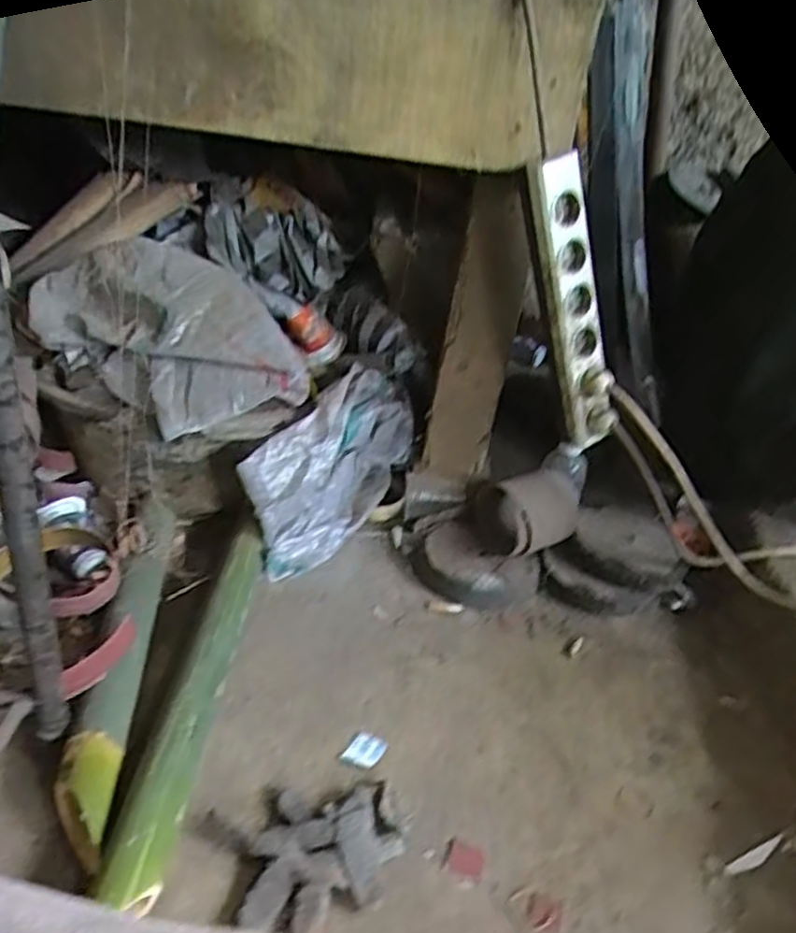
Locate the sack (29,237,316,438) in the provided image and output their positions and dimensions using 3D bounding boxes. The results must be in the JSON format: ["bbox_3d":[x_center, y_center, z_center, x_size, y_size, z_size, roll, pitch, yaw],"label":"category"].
[{"bbox_3d":[-0.276,-0.163,0.882,0.320,0.139,0.192,30,38,32],"label":"sack"}]

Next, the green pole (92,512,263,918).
[{"bbox_3d":[-0.199,0.201,0.757,0.058,0.054,0.448,7,31,-2],"label":"green pole"}]

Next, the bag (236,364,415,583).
[{"bbox_3d":[-0.083,-0.001,0.976,0.074,0.193,0.276,24,35,24],"label":"bag"}]

